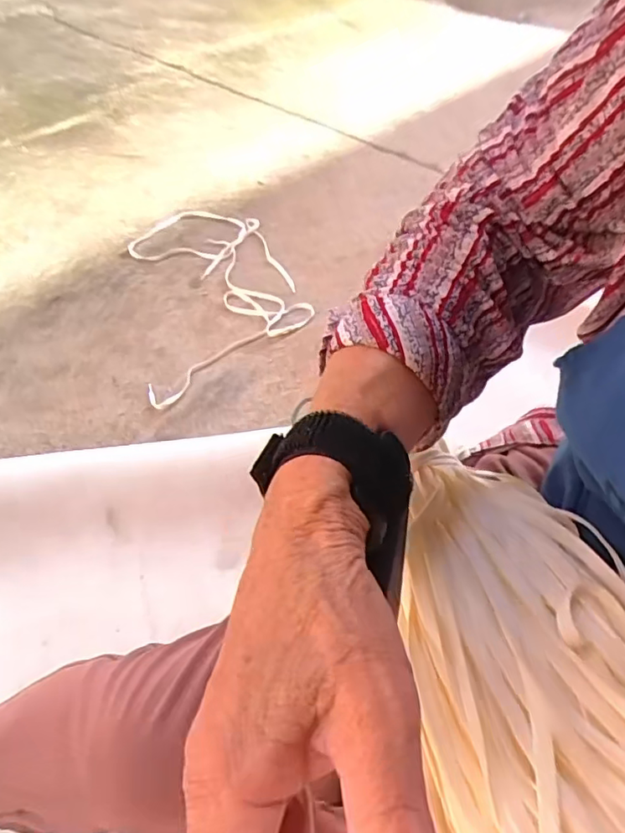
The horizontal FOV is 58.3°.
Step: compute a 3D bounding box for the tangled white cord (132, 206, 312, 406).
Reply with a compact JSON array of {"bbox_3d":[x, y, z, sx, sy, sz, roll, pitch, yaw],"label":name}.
[{"bbox_3d":[-0.194,-0.264,1.109,0.299,0.023,0.595,-14,47,-9],"label":"tangled white cord"}]

